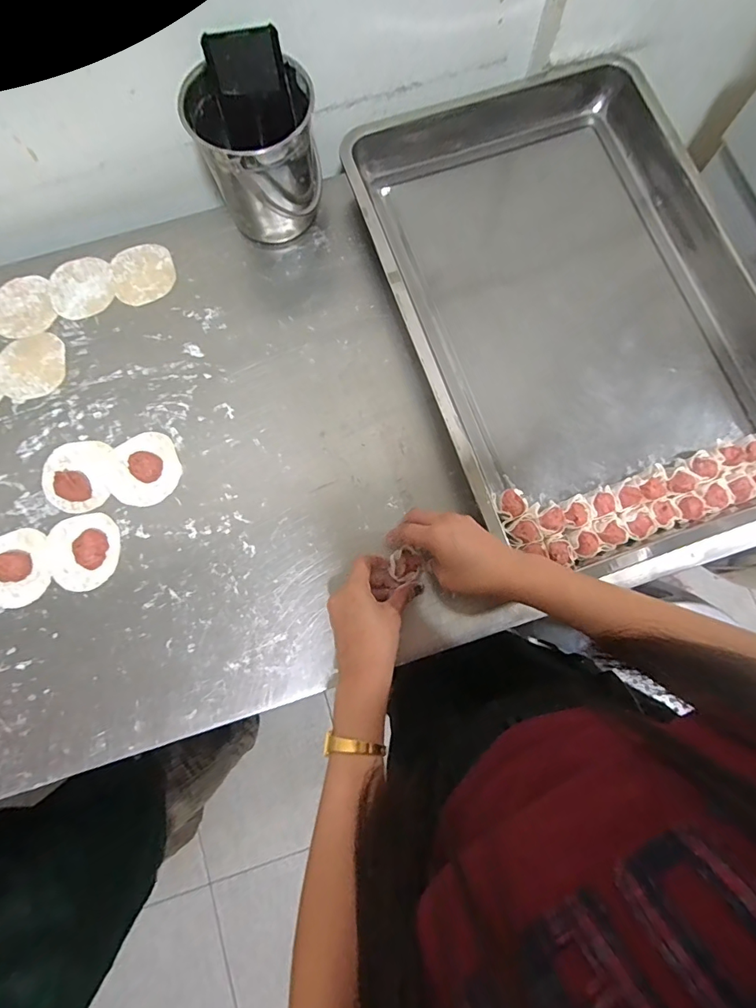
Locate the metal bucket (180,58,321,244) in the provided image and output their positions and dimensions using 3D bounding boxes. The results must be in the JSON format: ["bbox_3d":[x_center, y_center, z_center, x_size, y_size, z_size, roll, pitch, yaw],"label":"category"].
[{"bbox_3d":[-0.129,-0.394,0.535,0.128,0.135,0.128,0,78,-1],"label":"metal bucket"}]

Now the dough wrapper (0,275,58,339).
[{"bbox_3d":[-0.437,-0.242,0.570,0.073,0.004,0.086,-18,79,-5],"label":"dough wrapper"}]

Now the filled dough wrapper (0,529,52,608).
[{"bbox_3d":[-0.395,0.069,0.494,0.074,0.018,0.081,-14,79,-4],"label":"filled dough wrapper"}]

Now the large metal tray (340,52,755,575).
[{"bbox_3d":[0.221,-0.244,0.545,0.388,0.056,0.619,-19,79,-5],"label":"large metal tray"}]

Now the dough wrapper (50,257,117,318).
[{"bbox_3d":[-0.368,-0.269,0.573,0.076,0.004,0.084,-13,79,-4],"label":"dough wrapper"}]

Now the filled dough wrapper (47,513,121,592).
[{"bbox_3d":[-0.322,0.051,0.500,0.077,0.016,0.080,0,78,-1],"label":"filled dough wrapper"}]

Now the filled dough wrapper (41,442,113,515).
[{"bbox_3d":[-0.346,-0.033,0.523,0.075,0.018,0.082,-6,79,-3],"label":"filled dough wrapper"}]

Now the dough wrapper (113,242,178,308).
[{"bbox_3d":[-0.295,-0.289,0.579,0.077,0.004,0.082,-19,79,-5],"label":"dough wrapper"}]

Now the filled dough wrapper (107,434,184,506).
[{"bbox_3d":[-0.266,-0.041,0.516,0.078,0.020,0.083,0,78,-1],"label":"filled dough wrapper"}]

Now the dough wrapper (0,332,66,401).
[{"bbox_3d":[-0.410,-0.163,0.548,0.077,0.004,0.075,-15,79,-4],"label":"dough wrapper"}]

